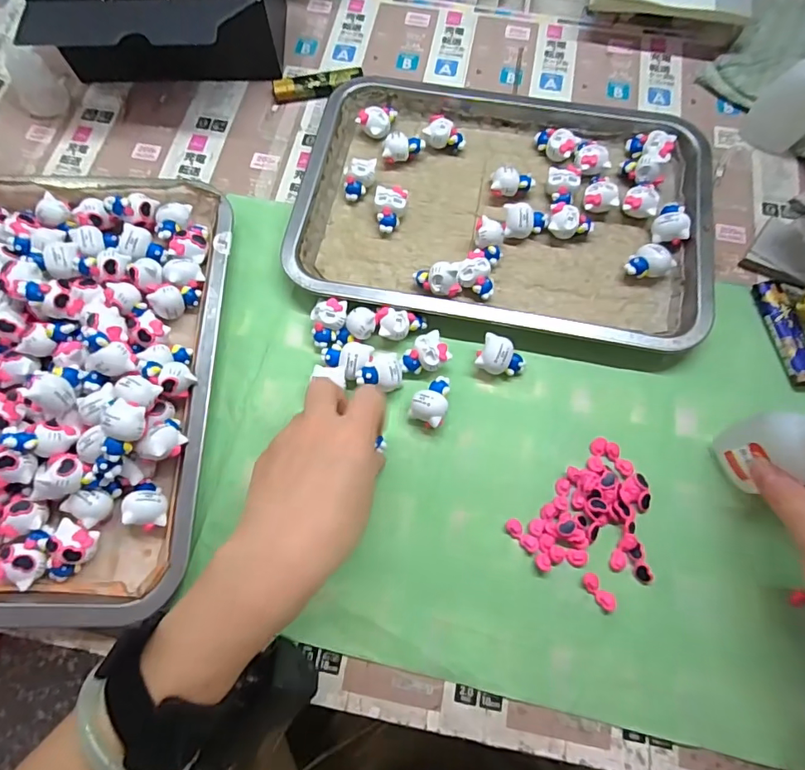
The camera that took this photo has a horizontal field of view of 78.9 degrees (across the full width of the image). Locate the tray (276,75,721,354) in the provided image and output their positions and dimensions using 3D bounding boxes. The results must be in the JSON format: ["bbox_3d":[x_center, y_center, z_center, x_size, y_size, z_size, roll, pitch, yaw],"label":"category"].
[{"bbox_3d":[0.081,-0.154,0.385,0.306,0.025,0.233,9,72,3],"label":"tray"}]

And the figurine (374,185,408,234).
[{"bbox_3d":[-0.009,-0.135,0.379,0.023,0.020,0.032,4,72,2],"label":"figurine"}]

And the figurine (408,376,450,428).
[{"bbox_3d":[0.019,0.011,0.331,0.023,0.022,0.035,15,72,5],"label":"figurine"}]

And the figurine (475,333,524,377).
[{"bbox_3d":[0.069,-0.018,0.340,0.032,0.021,0.024,22,73,8],"label":"figurine"}]

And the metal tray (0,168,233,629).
[{"bbox_3d":[-0.258,-0.012,0.319,0.260,0.030,0.310,0,72,0],"label":"metal tray"}]

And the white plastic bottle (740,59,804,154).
[{"bbox_3d":[0.316,-0.230,0.381,0.046,0.082,0.047,43,77,13],"label":"white plastic bottle"}]

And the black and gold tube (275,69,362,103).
[{"bbox_3d":[-0.073,-0.260,0.428,0.077,0.013,0.020,-12,72,-4],"label":"black and gold tube"}]

